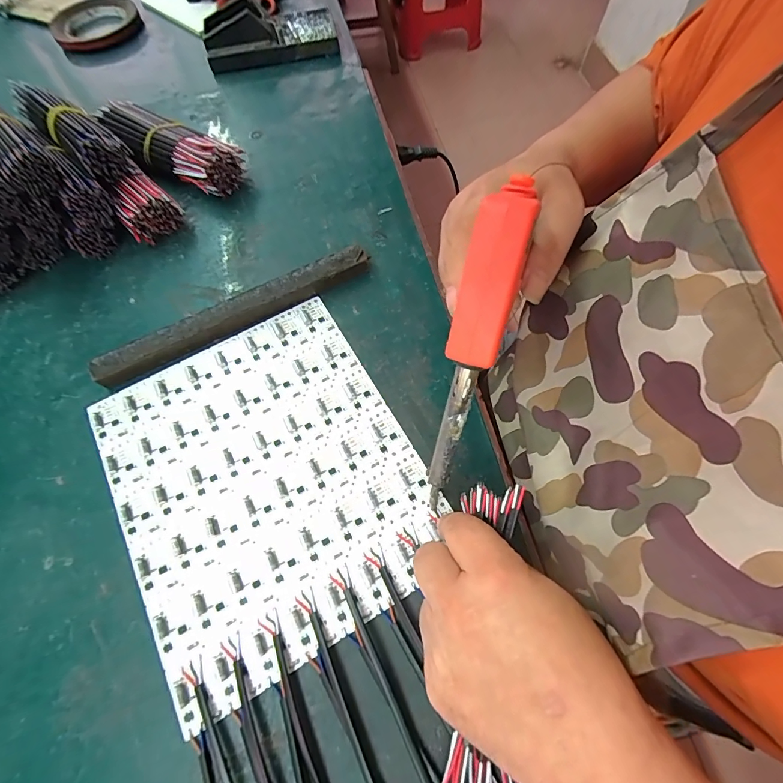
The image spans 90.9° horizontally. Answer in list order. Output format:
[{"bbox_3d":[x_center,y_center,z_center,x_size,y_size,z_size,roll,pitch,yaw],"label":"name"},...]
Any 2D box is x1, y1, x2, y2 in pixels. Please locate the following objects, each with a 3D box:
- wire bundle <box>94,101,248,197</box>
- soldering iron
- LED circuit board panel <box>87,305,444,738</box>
[{"bbox_3d":[-0.234,-0.256,0.396,0.176,0.038,0.056,31,73,14],"label":"wire bundle"},{"bbox_3d":[0.044,-0.019,0.217,0.026,0.174,0.030,14,25,8],"label":"soldering iron"},{"bbox_3d":[-0.093,0.058,0.282,0.201,0.006,0.238,-30,70,-9],"label":"LED circuit board panel"}]

